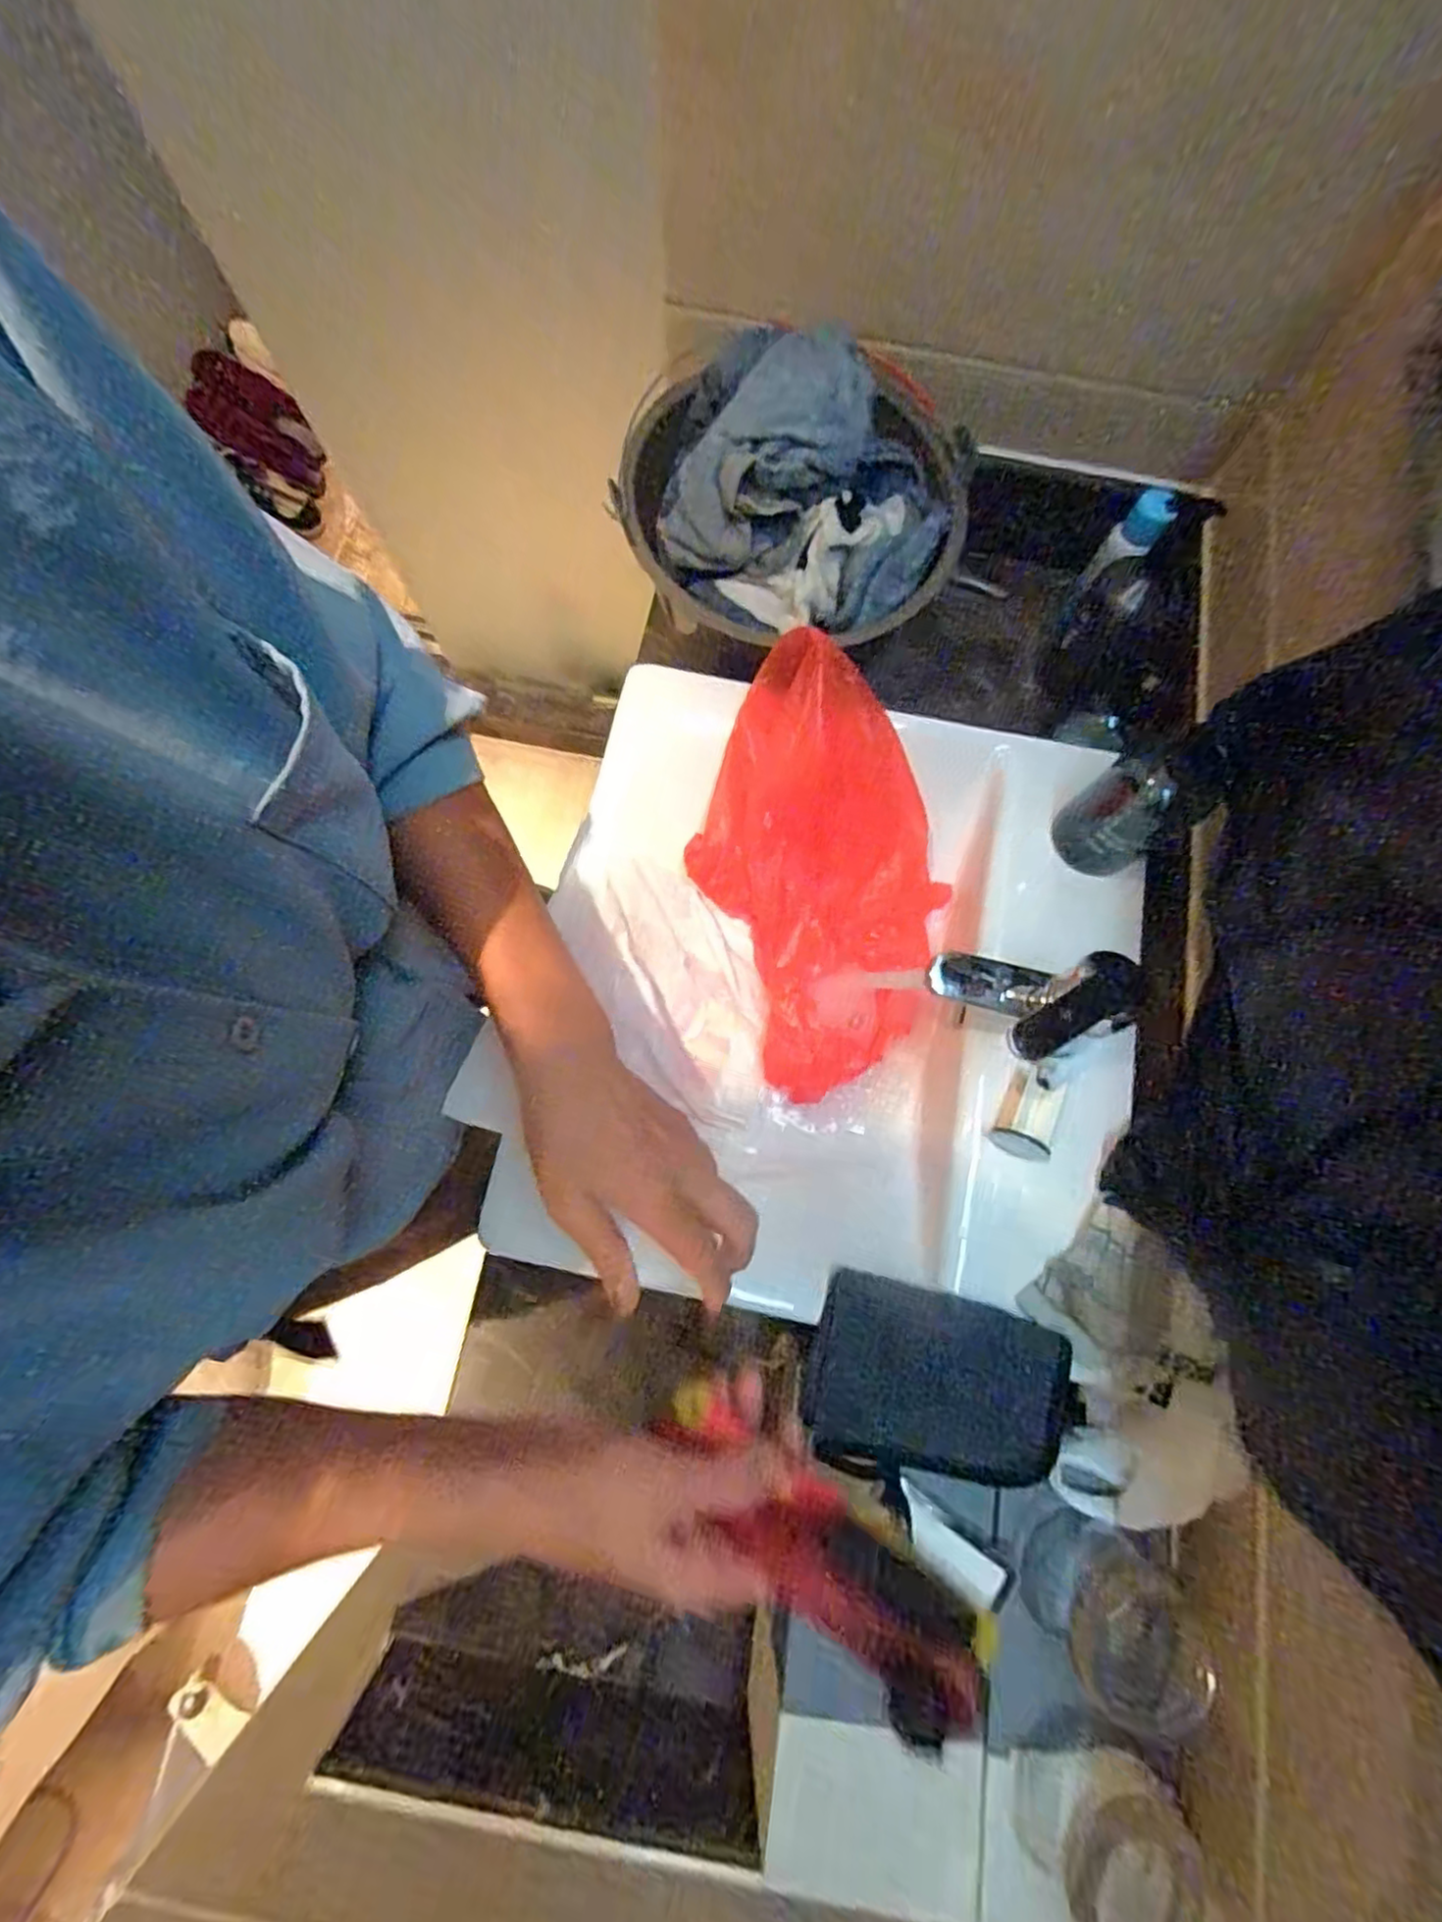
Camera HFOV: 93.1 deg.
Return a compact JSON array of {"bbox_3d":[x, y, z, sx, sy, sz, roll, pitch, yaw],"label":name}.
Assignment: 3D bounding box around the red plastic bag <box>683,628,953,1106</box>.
[{"bbox_3d":[0.078,-0.065,0.490,0.176,0.141,0.270,-23,78,-7],"label":"red plastic bag"}]

